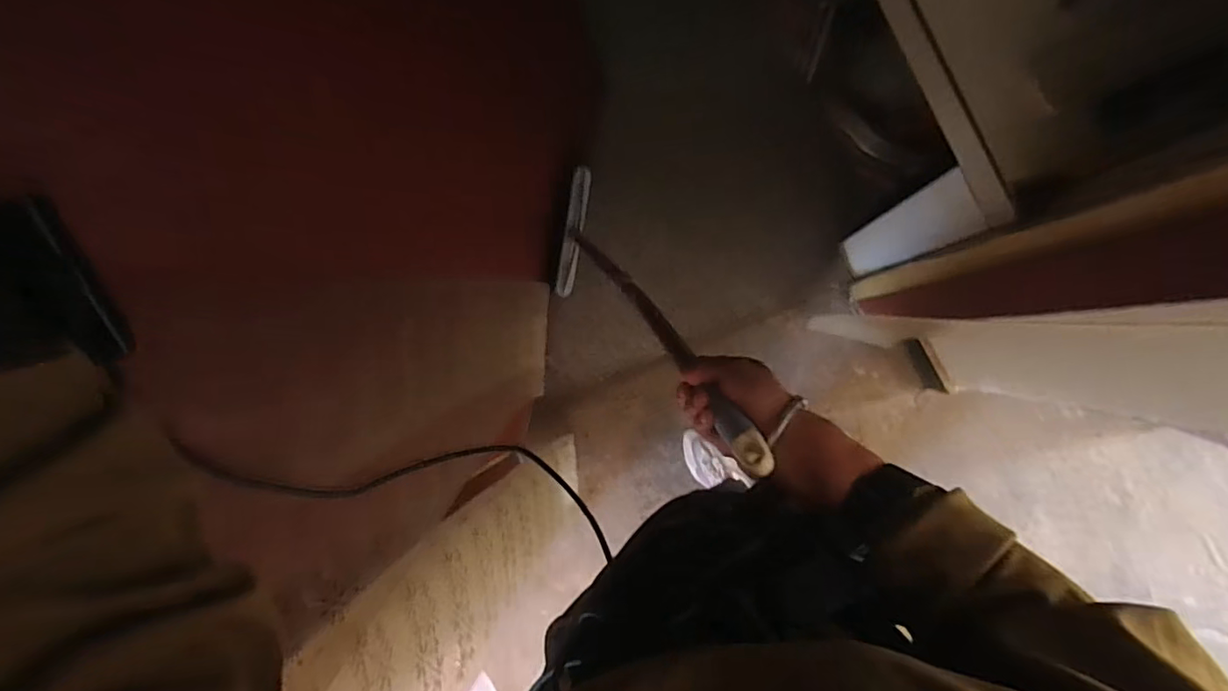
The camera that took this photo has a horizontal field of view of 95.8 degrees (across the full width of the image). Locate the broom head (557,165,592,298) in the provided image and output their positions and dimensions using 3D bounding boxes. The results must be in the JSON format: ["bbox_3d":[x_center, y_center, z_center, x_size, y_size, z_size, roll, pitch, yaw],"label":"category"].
[{"bbox_3d":[-0.077,-0.218,1.076,0.039,0.034,0.246,14,108,8],"label":"broom head"}]

